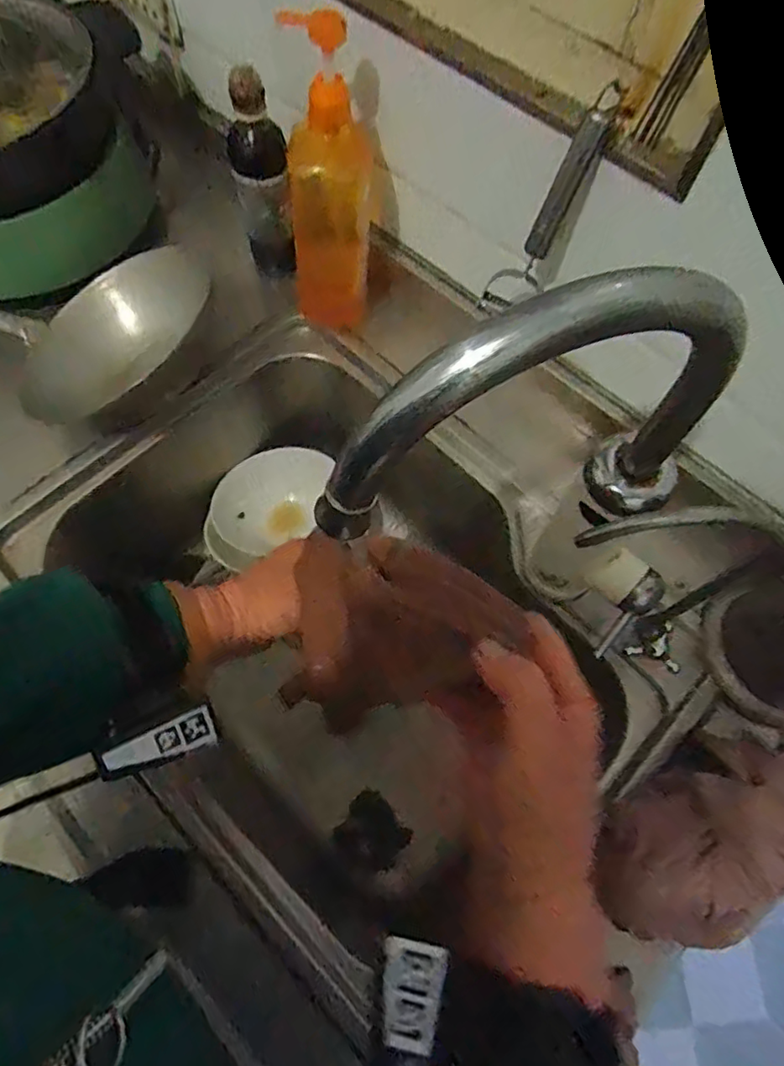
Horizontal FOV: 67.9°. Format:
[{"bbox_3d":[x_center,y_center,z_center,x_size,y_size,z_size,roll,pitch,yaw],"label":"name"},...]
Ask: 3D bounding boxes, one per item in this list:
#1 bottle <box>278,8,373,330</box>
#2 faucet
[{"bbox_3d":[-0.059,-0.317,0.553,0.083,0.268,0.050,-4,66,-2],"label":"bottle"},{"bbox_3d":[0.078,-0.038,0.292,0.228,0.219,0.037,-24,68,-11],"label":"faucet"}]

